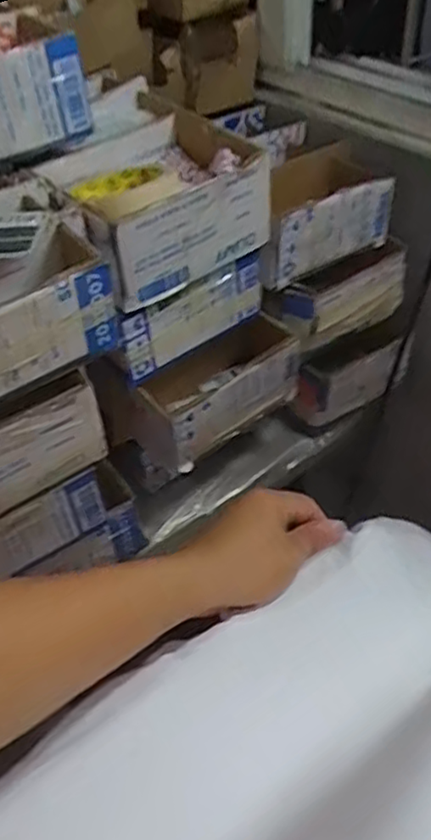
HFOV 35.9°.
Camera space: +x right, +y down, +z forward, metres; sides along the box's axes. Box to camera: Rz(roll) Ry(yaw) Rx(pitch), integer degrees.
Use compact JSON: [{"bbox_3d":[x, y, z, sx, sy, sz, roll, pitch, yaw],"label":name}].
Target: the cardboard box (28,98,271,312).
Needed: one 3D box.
[{"bbox_3d":[-0.052,-0.176,0.538,0.168,0.077,0.139,-31,51,-24],"label":"cardboard box"}]

